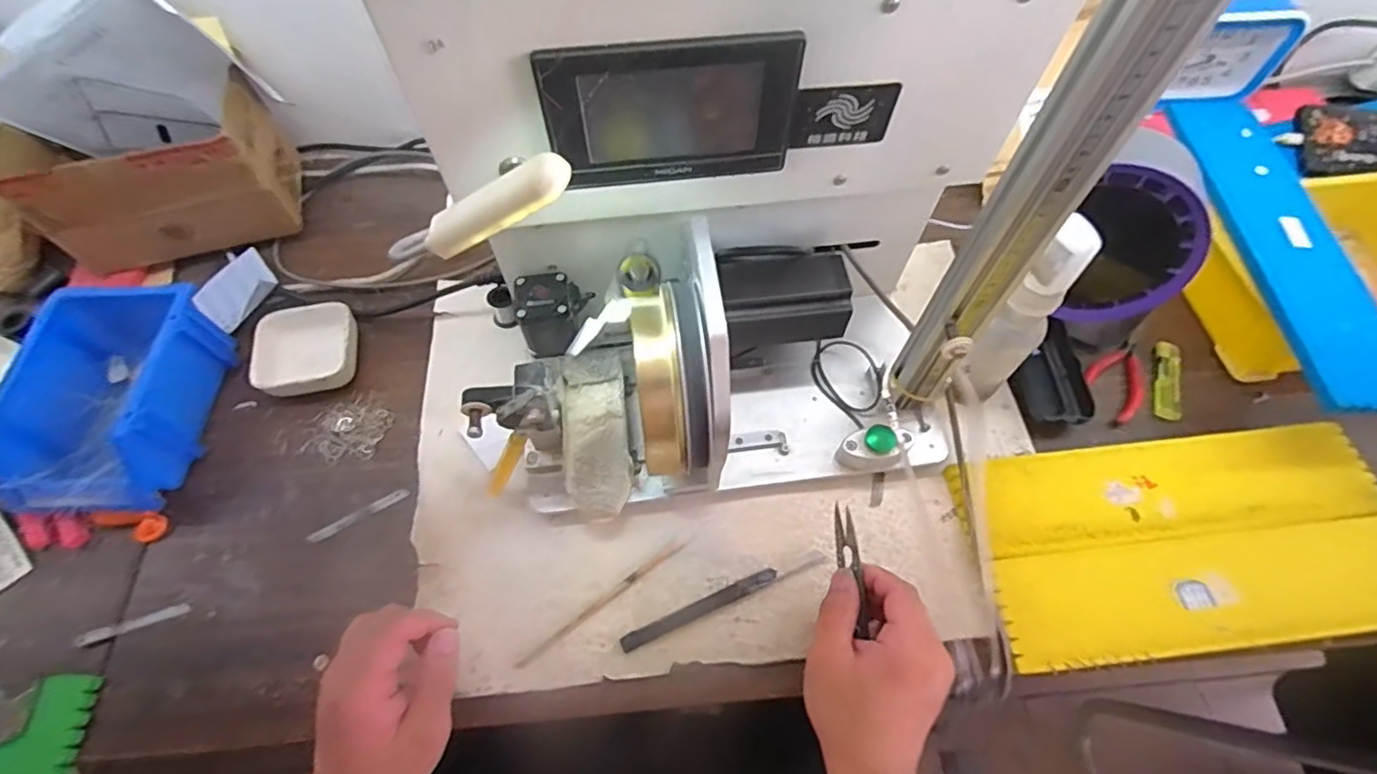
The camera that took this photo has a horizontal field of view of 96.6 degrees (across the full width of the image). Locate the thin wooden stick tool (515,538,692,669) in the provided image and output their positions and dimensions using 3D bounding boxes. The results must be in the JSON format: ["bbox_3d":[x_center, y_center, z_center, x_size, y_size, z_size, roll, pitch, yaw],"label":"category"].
[{"bbox_3d":[-0.065,0.165,0.477,0.156,0.004,0.009,-33,67,-16],"label":"thin wooden stick tool"}]

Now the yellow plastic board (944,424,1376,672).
[{"bbox_3d":[0.402,0.120,0.491,0.347,0.012,0.163,-5,62,-3],"label":"yellow plastic board"}]

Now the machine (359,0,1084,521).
[{"bbox_3d":[0.017,-0.078,0.402,0.365,0.333,0.232,-7,62,-3],"label":"machine"}]

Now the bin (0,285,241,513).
[{"bbox_3d":[-0.486,0.006,0.522,0.126,0.075,0.196,2,62,1],"label":"bin"}]

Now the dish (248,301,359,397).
[{"bbox_3d":[-0.356,-0.039,0.572,0.082,0.025,0.091,-11,63,-6],"label":"dish"}]

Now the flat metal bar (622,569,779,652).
[{"bbox_3d":[0.009,0.169,0.469,0.127,0.010,0.012,-22,64,-11],"label":"flat metal bar"}]

